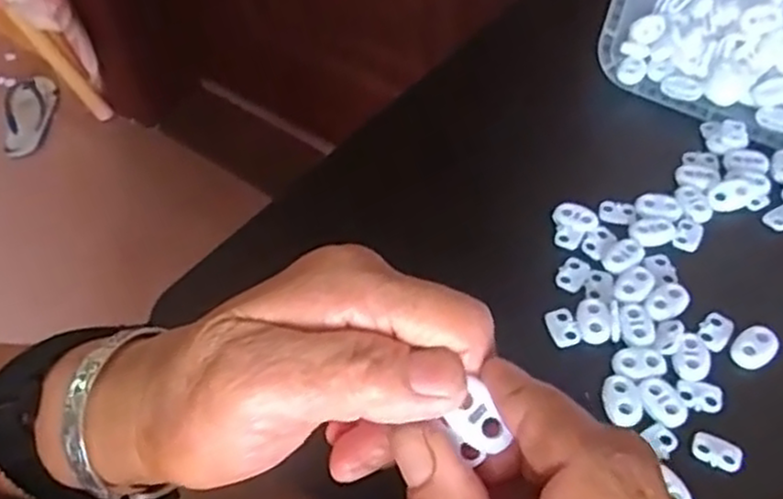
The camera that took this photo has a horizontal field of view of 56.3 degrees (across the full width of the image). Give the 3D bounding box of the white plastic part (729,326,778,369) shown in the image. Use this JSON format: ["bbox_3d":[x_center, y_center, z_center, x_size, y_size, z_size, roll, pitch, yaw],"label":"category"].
[{"bbox_3d":[0.161,0.043,0.323,0.015,0.007,0.020,37,61,26],"label":"white plastic part"}]

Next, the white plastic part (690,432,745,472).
[{"bbox_3d":[0.133,0.082,0.297,0.020,0.004,0.012,28,57,21],"label":"white plastic part"}]

